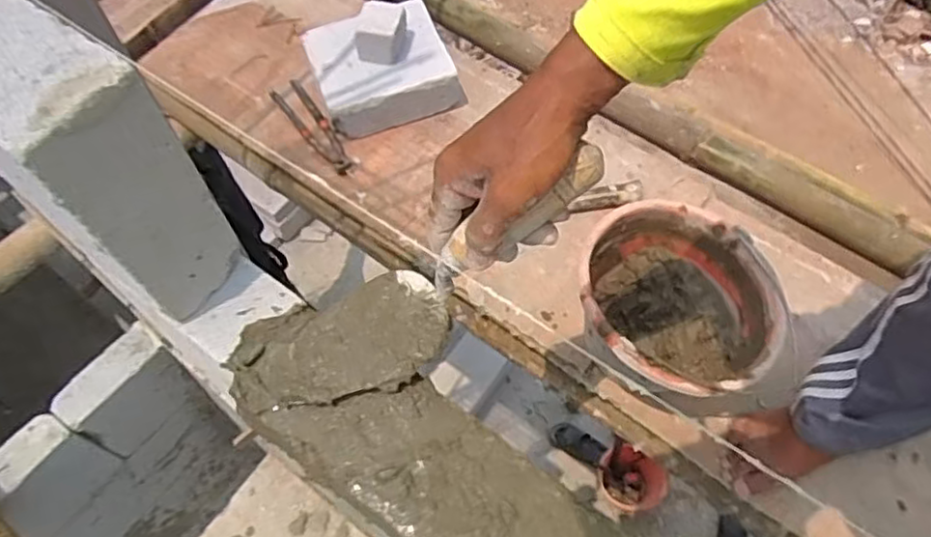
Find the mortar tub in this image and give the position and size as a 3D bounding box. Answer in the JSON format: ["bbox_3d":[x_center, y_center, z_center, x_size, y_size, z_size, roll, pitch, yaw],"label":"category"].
[{"bbox_3d":[0.260,0.053,0.830,0.223,0.135,0.231,-1,60,2],"label":"mortar tub"}]

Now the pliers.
[{"bbox_3d":[-0.248,-0.232,1.104,0.052,0.014,0.226,-33,64,-16],"label":"pliers"}]

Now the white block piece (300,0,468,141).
[{"bbox_3d":[-0.137,-0.340,1.106,0.223,0.145,0.196,-20,62,-9],"label":"white block piece"}]

